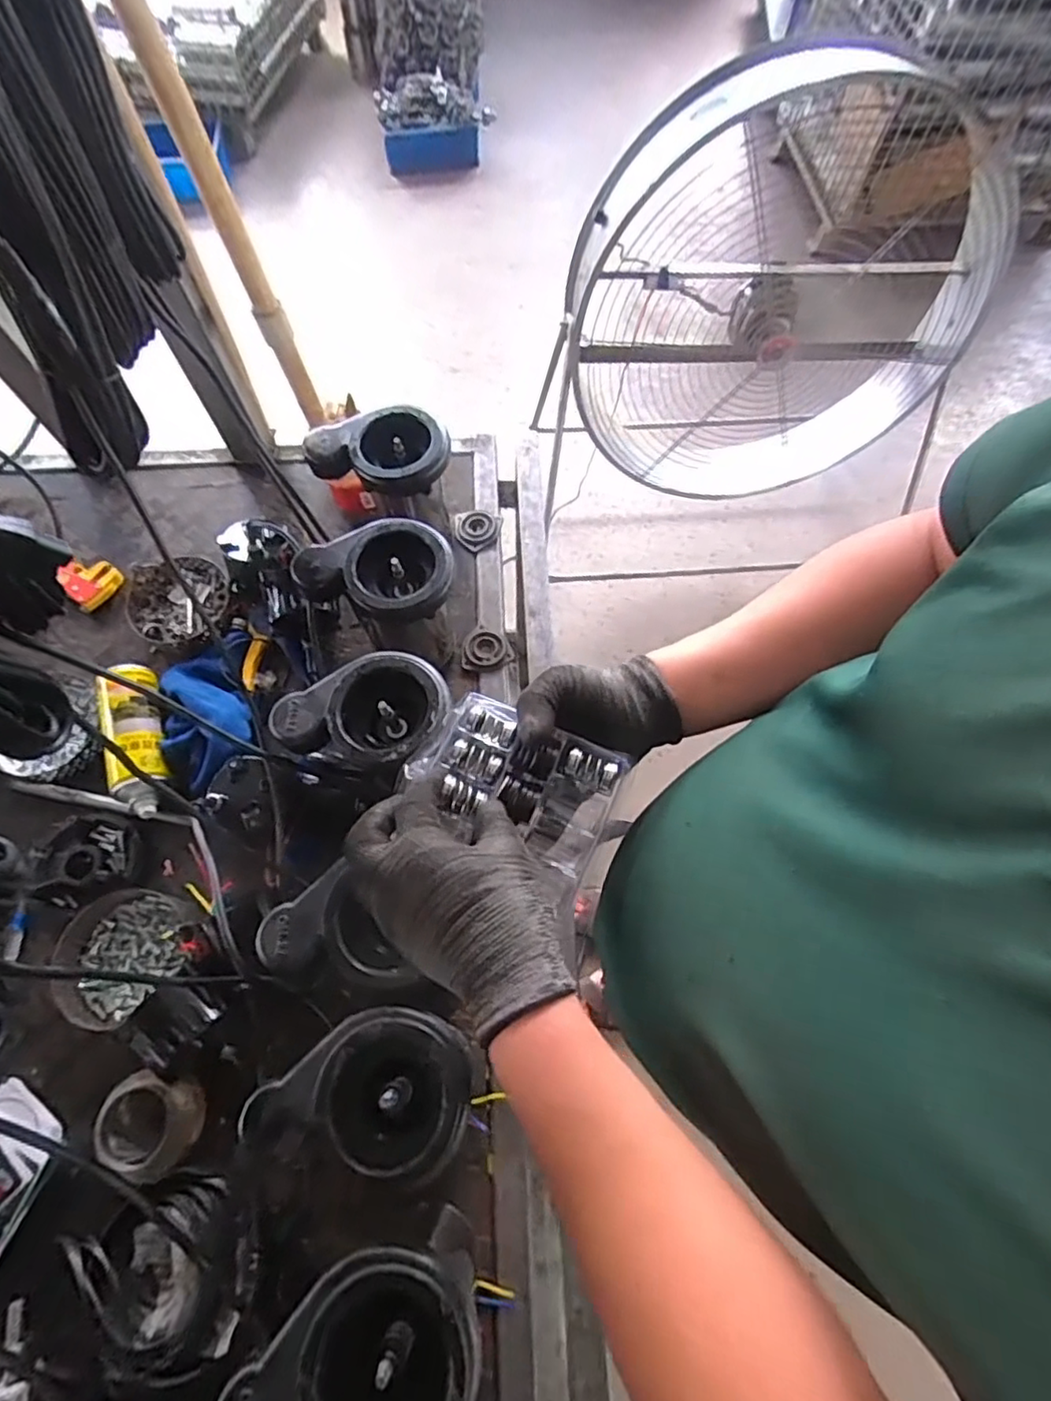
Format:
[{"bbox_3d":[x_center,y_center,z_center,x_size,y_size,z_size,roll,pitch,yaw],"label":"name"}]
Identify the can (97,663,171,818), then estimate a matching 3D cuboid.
[{"bbox_3d":[-0.464,0.044,0.746,0.068,0.052,0.192,-15,69,-9],"label":"can"}]

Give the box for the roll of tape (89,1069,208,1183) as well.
[{"bbox_3d":[-0.359,0.403,0.591,0.085,0.052,0.087,1,68,-3],"label":"roll of tape"}]

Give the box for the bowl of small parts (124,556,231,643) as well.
[{"bbox_3d":[-0.480,-0.142,0.847,0.126,0.039,0.129,1,68,-3],"label":"bowl of small parts"}]

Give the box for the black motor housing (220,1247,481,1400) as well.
[{"bbox_3d":[-0.111,0.463,0.437,0.127,0.069,0.158,42,72,13],"label":"black motor housing"}]

